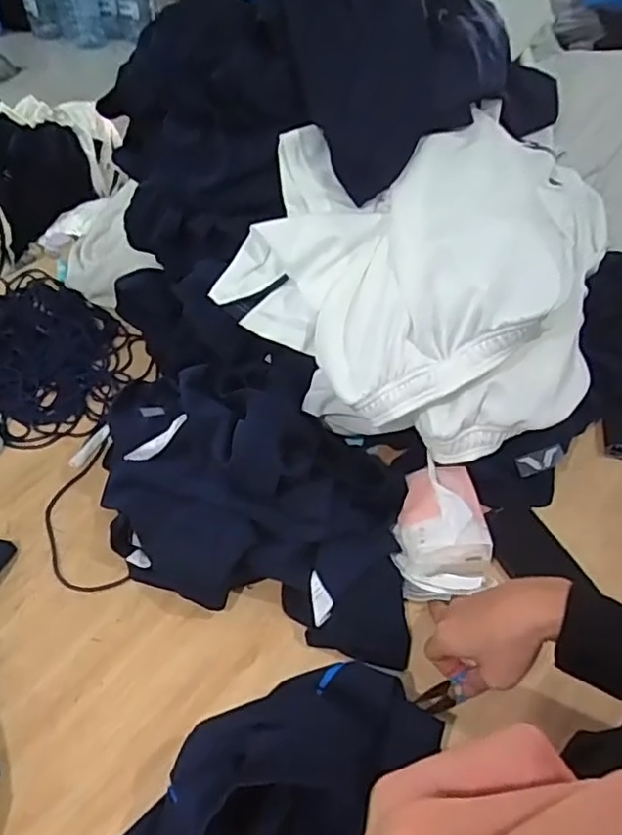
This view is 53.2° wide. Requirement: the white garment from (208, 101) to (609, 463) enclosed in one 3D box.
[{"bbox_3d":[0.173,-0.193,0.799,0.403,0.236,0.450,35,56,30],"label":"white garment"}]

